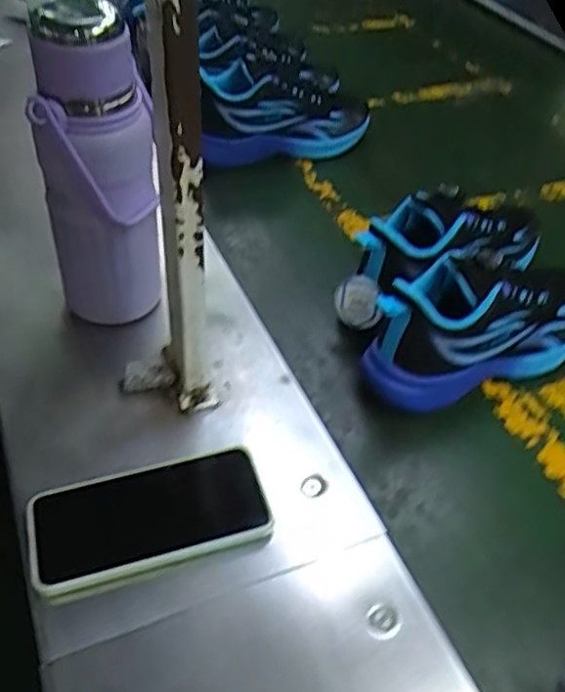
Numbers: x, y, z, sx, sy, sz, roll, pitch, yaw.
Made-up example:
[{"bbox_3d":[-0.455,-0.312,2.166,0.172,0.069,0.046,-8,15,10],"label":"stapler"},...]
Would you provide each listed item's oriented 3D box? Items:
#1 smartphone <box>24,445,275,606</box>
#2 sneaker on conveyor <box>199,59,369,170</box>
[{"bbox_3d":[-0.095,0.121,0.486,0.161,0.016,0.082,-12,44,-18],"label":"smartphone"},{"bbox_3d":[-0.008,-0.306,0.889,0.252,0.098,0.104,-24,49,-29],"label":"sneaker on conveyor"}]

